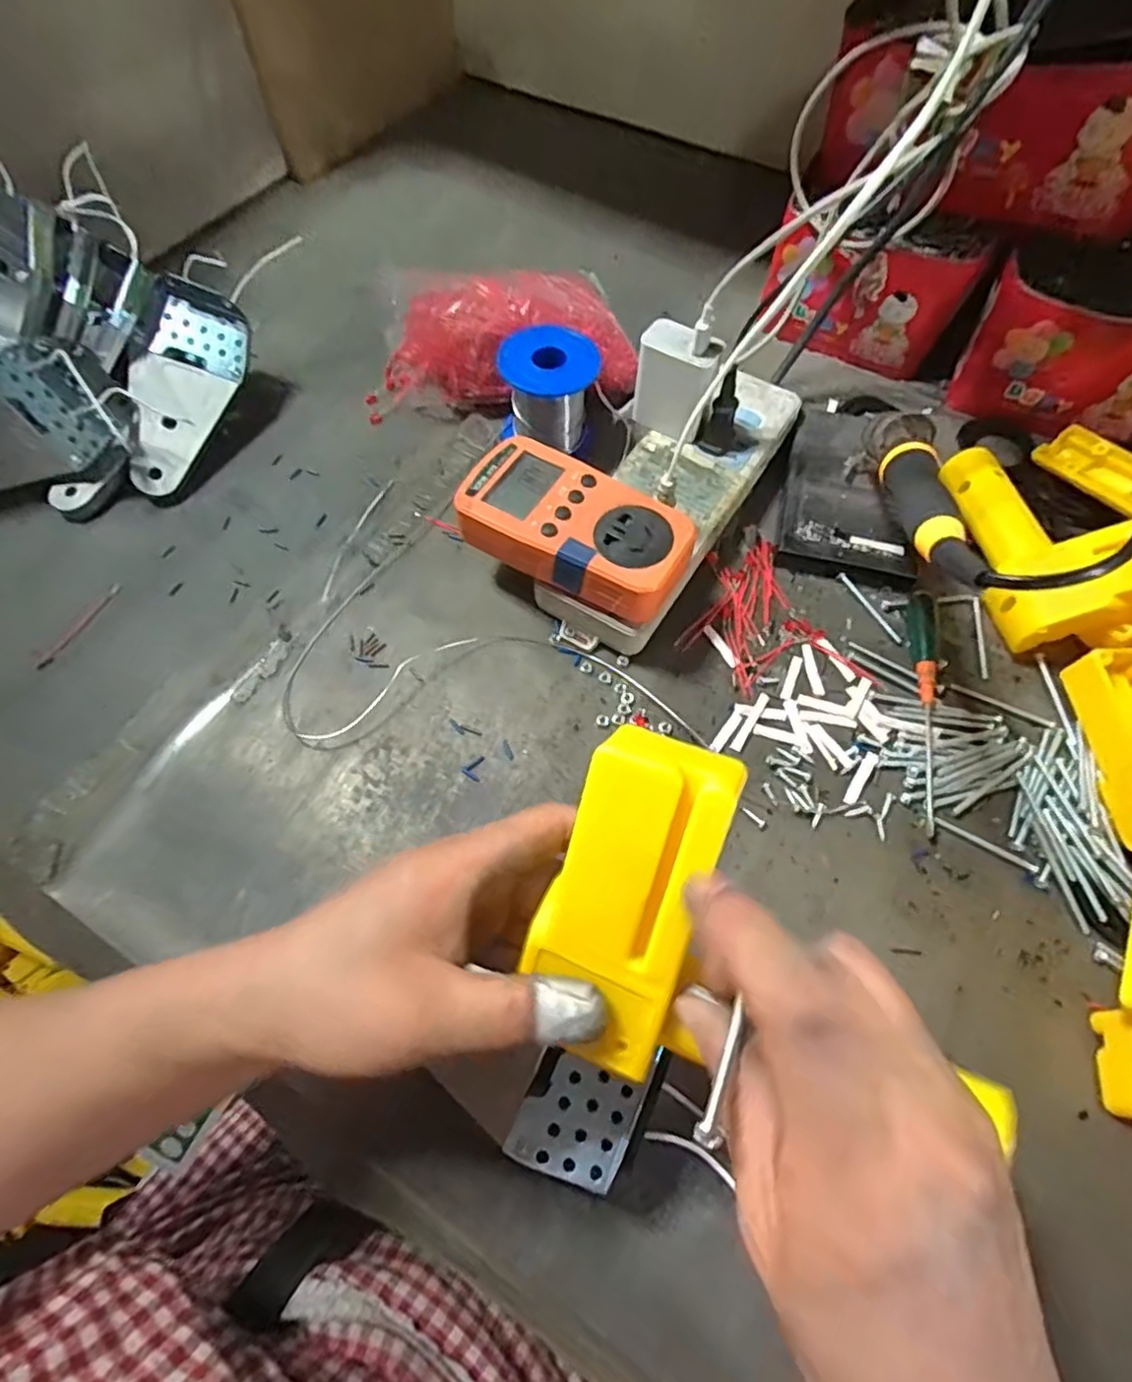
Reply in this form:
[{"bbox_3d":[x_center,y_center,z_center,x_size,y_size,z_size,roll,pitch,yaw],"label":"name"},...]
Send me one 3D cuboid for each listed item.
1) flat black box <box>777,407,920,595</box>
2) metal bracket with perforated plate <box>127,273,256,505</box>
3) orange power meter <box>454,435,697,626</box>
[{"bbox_3d":[0.188,-0.130,0.424,0.081,0.020,0.124,13,65,6],"label":"flat black box"},{"bbox_3d":[-0.259,-0.199,0.432,0.061,0.028,0.139,14,87,-21],"label":"metal bracket with perforated plate"},{"bbox_3d":[0.006,-0.091,0.357,0.126,0.031,0.065,29,68,12],"label":"orange power meter"}]

